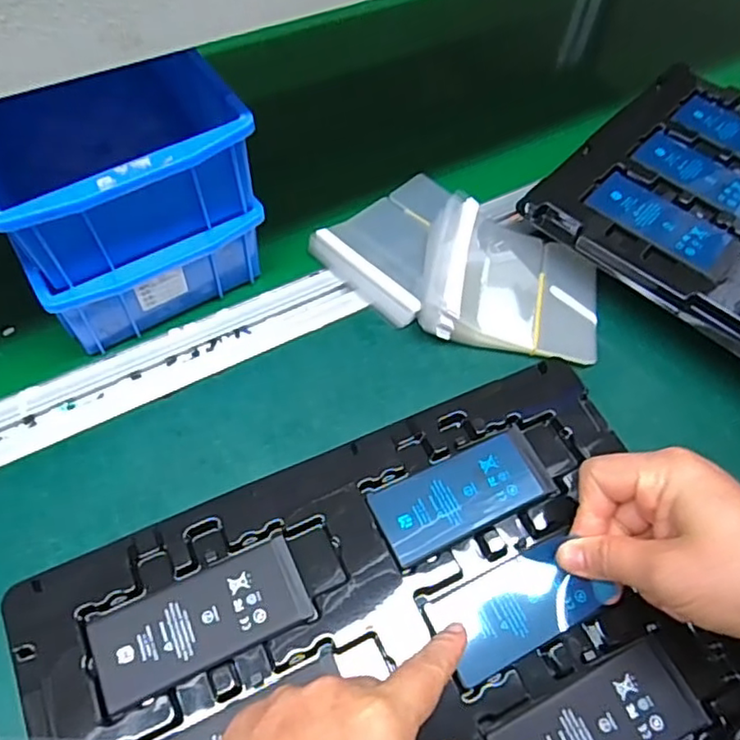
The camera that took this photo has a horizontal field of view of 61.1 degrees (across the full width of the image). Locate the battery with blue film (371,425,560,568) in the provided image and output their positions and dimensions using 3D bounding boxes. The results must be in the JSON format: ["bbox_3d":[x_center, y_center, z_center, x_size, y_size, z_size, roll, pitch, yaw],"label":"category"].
[{"bbox_3d":[0.051,0.067,0.344,0.098,0.004,0.043,-22,62,-16],"label":"battery with blue film"}]

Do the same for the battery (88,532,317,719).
[{"bbox_3d":[-0.080,0.119,0.302,0.099,0.004,0.043,-21,62,-16],"label":"battery"}]

